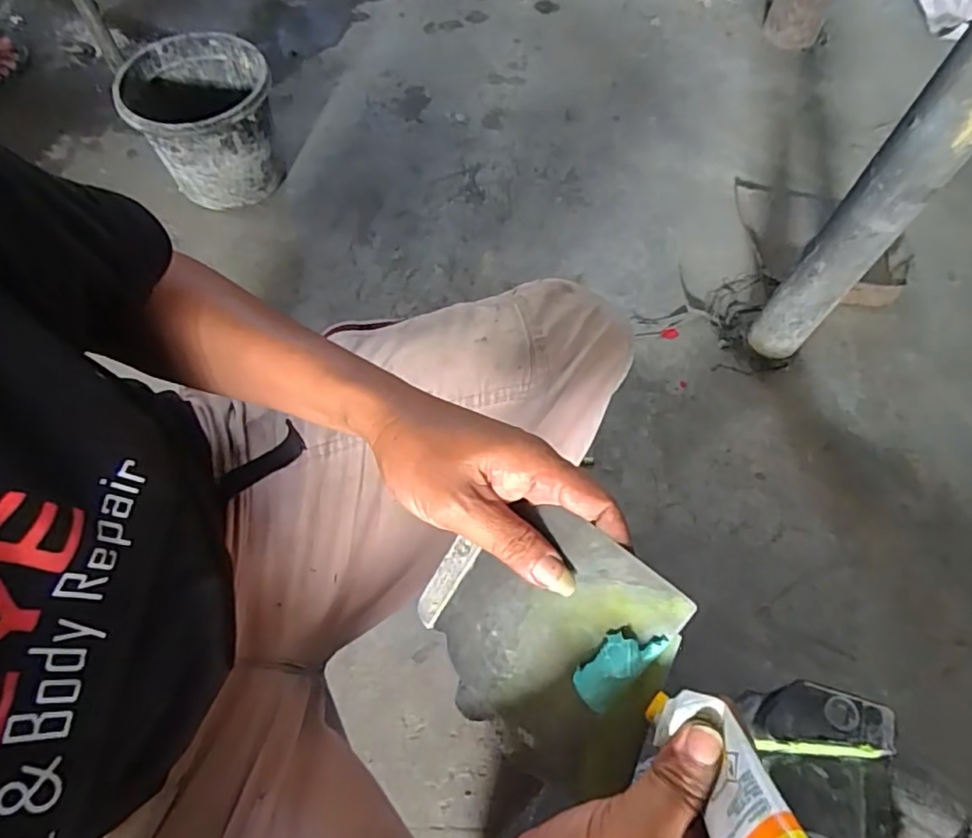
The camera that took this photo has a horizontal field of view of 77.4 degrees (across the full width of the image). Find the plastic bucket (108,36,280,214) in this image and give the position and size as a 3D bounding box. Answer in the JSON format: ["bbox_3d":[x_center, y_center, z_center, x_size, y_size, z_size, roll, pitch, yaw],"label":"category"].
[{"bbox_3d":[-0.453,-0.488,1.004,0.219,0.171,0.222,0,65,0],"label":"plastic bucket"}]

